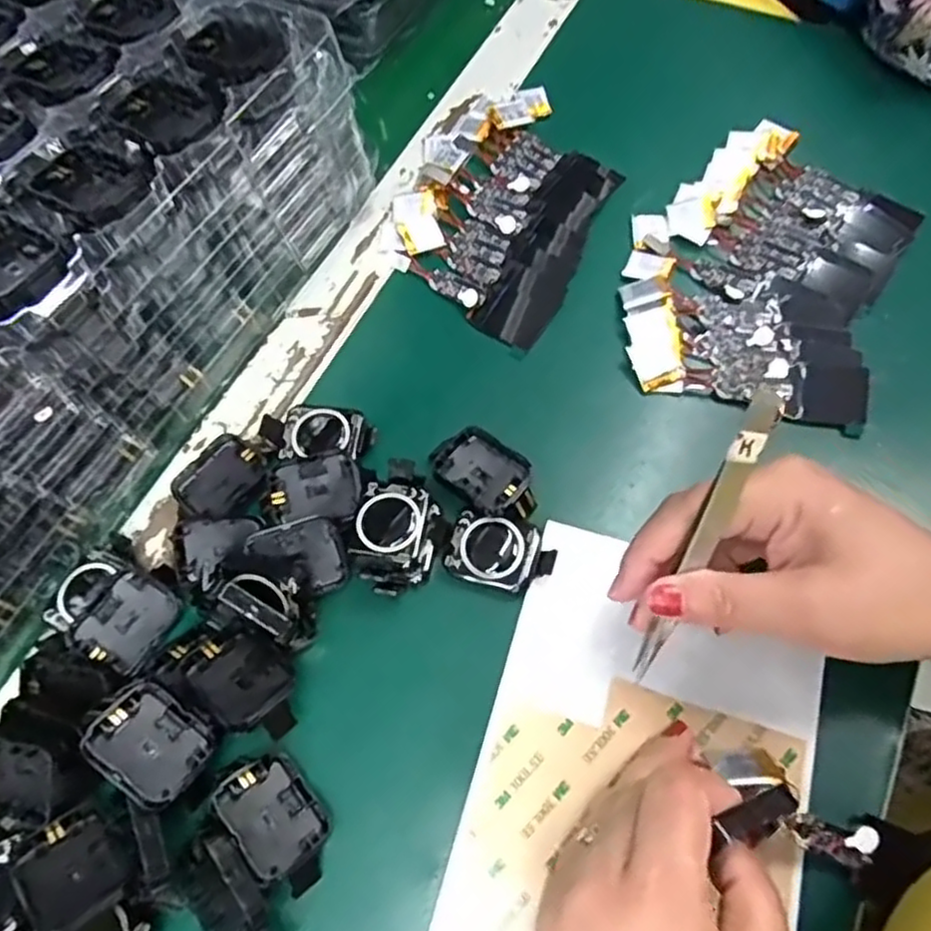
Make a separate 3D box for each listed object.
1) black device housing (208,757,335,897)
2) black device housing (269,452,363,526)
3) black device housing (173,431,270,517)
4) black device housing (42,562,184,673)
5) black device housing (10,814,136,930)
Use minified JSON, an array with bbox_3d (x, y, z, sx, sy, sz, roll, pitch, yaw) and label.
[{"bbox_3d":[-0.072,0.137,0.264,0.034,0.014,0.048,-22,56,-44],"label":"black device housing"},{"bbox_3d":[-0.069,0.011,0.319,0.041,0.006,0.035,-15,65,-3],"label":"black device housing"},{"bbox_3d":[-0.117,0.006,0.327,0.030,0.008,0.040,34,71,18],"label":"black device housing"},{"bbox_3d":[-0.154,0.064,0.304,0.054,0.017,0.037,27,69,15],"label":"black device housing"},{"bbox_3d":[-0.144,0.150,0.255,0.039,0.008,0.033,38,41,26],"label":"black device housing"}]

